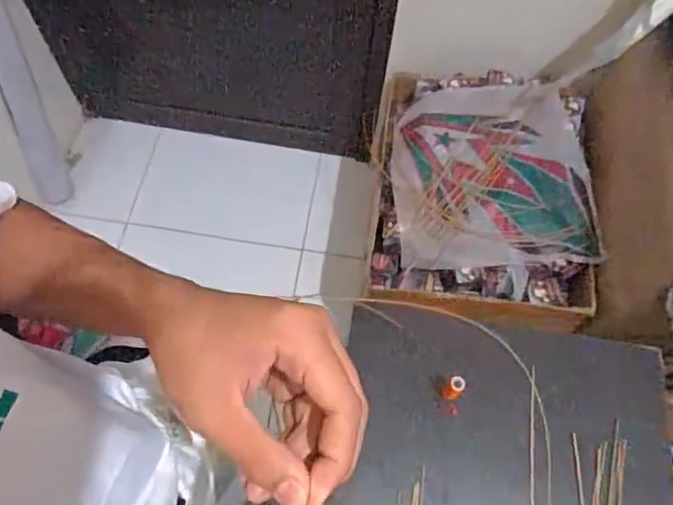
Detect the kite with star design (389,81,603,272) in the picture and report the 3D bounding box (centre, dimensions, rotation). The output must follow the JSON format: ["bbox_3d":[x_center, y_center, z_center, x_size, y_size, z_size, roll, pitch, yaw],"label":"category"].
[{"bbox_3d":[0.308,-0.169,1.174,0.388,0.080,0.430,-3,65,-4],"label":"kite with star design"}]

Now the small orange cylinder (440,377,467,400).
[{"bbox_3d":[0.136,0.159,0.664,0.018,0.053,0.021,-32,70,-16],"label":"small orange cylinder"}]

